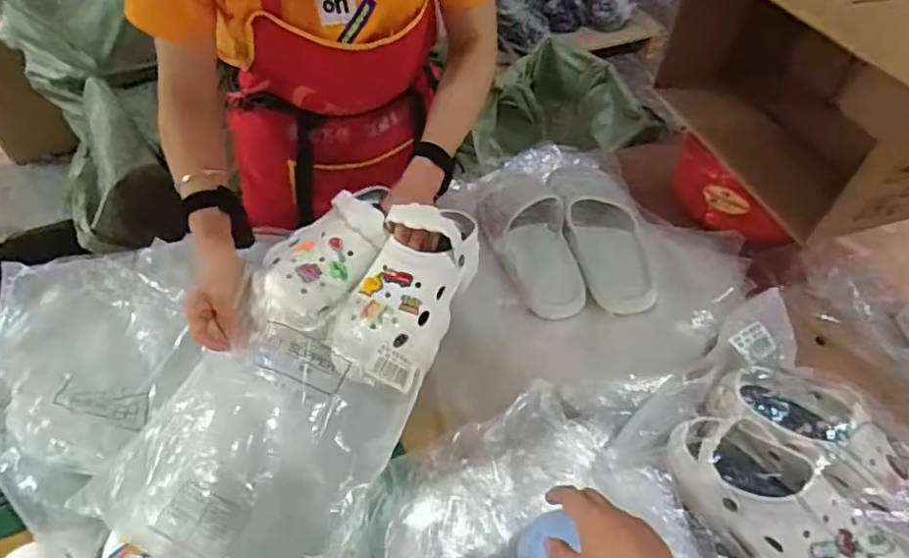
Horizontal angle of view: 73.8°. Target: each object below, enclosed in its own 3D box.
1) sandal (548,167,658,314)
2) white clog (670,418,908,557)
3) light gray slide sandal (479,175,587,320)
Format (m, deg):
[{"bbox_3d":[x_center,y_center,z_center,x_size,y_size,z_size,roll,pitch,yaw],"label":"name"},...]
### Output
[{"bbox_3d":[0.218,-0.077,0.890,0.119,0.068,0.275,-1,49,-4],"label":"sandal"},{"bbox_3d":[0.344,0.248,0.619,0.103,0.079,0.263,-31,57,-26],"label":"white clog"},{"bbox_3d":[0.111,-0.069,0.882,0.114,0.063,0.268,-6,49,-7],"label":"light gray slide sandal"}]

